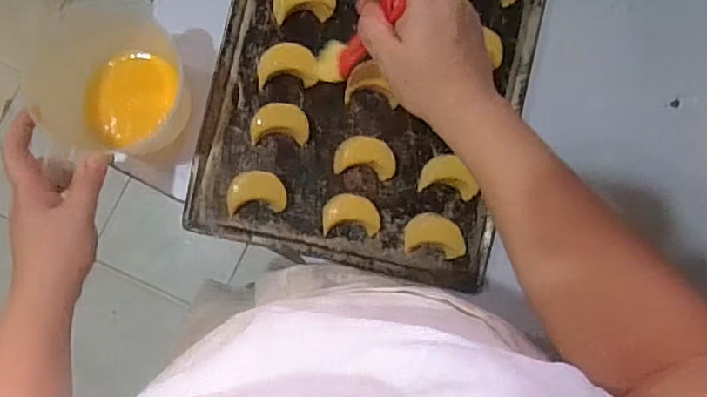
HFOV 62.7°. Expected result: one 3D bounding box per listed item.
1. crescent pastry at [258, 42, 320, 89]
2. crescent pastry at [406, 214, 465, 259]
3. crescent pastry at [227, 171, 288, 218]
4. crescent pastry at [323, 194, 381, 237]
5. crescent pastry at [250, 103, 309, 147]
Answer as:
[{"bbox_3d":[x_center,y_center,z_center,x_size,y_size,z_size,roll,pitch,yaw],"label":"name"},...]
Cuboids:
[{"bbox_3d":[-0.068,-0.140,0.606,0.060,0.025,0.043,0,89,-6],"label":"crescent pastry"},{"bbox_3d":[0.088,0.040,0.626,0.061,0.029,0.044,8,89,-6],"label":"crescent pastry"},{"bbox_3d":[-0.099,-0.007,0.600,0.059,0.017,0.042,0,90,-6],"label":"crescent pastry"},{"bbox_3d":[-0.002,0.017,0.617,0.059,0.019,0.042,3,89,-6],"label":"crescent pastry"},{"bbox_3d":[-0.076,-0.077,0.607,0.059,0.019,0.041,4,89,-6],"label":"crescent pastry"}]

